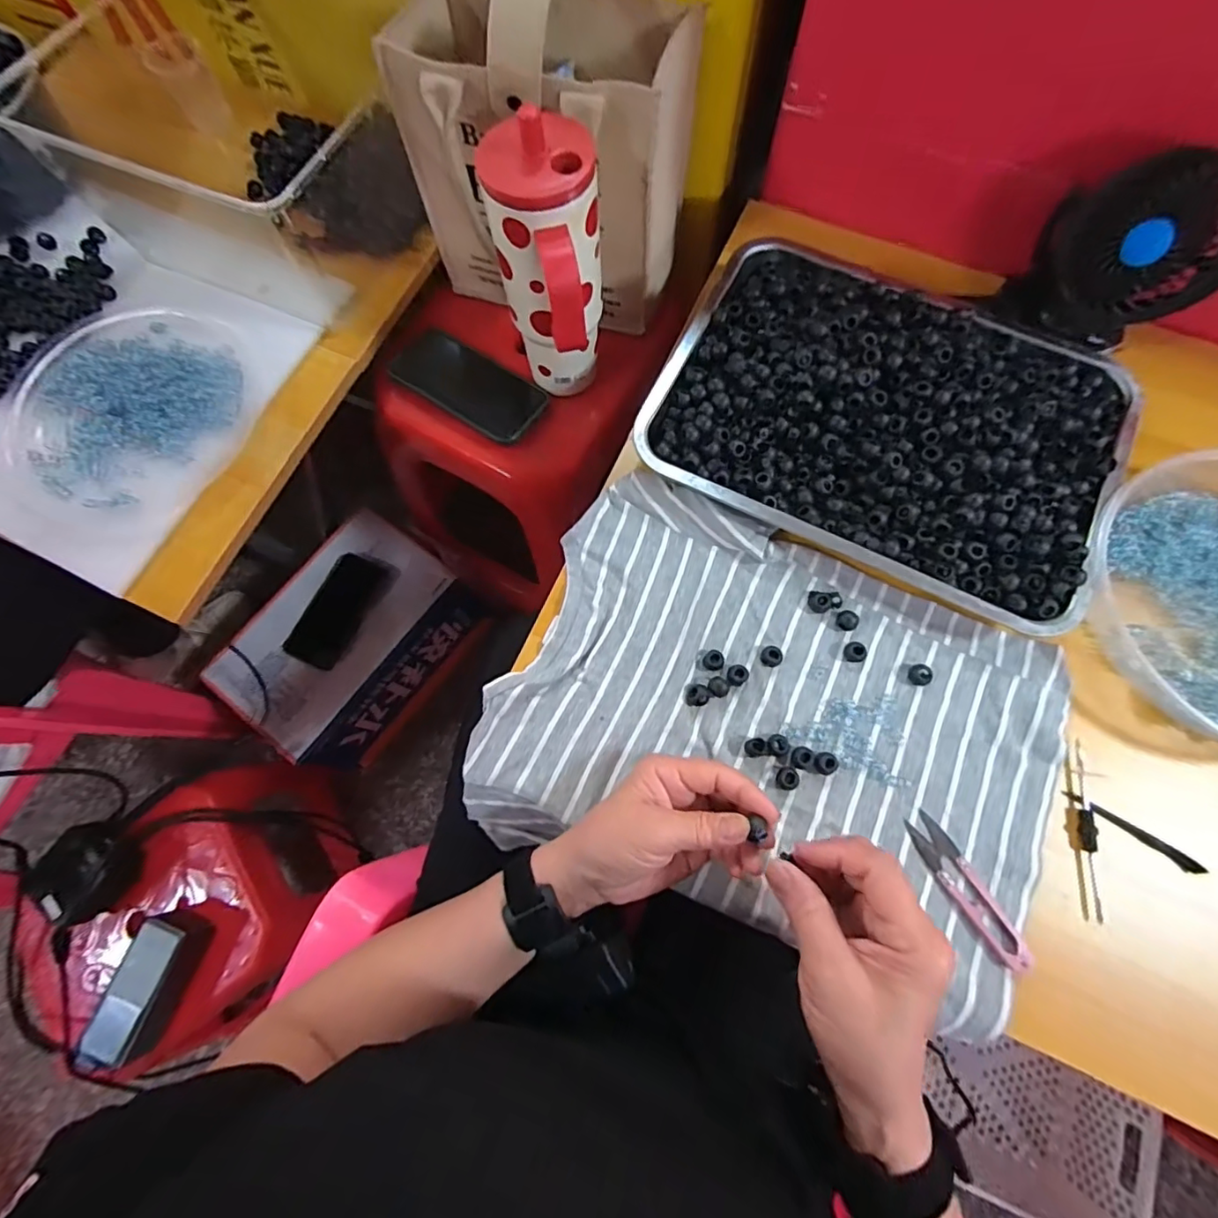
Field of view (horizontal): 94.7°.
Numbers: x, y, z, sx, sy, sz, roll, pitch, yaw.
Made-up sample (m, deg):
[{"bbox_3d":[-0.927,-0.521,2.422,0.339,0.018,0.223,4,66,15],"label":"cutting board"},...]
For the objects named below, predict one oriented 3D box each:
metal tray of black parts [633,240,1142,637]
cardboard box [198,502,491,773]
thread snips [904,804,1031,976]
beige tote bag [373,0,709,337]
[{"bbox_3d":[0.219,-0.154,0.442,0.335,0.044,0.257,26,76,9],"label":"metal tray of black parts"},{"bbox_3d":[-0.384,0.044,0.857,0.213,0.166,0.321,36,77,11],"label":"cardboard box"},{"bbox_3d":[0.237,0.184,0.369,0.024,0.013,0.101,-32,75,-8],"label":"thread snips"},{"bbox_3d":[-0.057,-0.414,0.497,0.240,0.252,0.150,20,75,7],"label":"beige tote bag"}]

